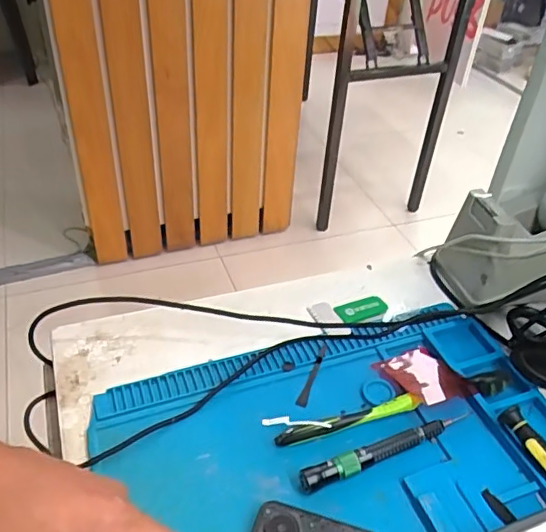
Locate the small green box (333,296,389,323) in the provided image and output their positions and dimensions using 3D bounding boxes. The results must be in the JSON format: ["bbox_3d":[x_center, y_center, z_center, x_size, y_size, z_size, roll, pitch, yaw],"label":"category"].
[{"bbox_3d":[0.079,0.037,0.493,0.046,0.005,0.021,-15,43,-21],"label":"small green box"}]

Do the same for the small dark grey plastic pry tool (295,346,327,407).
[{"bbox_3d":[0.029,0.083,0.431,0.008,0.007,0.058,15,39,12],"label":"small dark grey plastic pry tool"}]

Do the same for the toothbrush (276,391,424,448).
[{"bbox_3d":[0.054,0.107,0.394,0.106,0.015,0.011,-9,42,-14],"label":"toothbrush"}]

